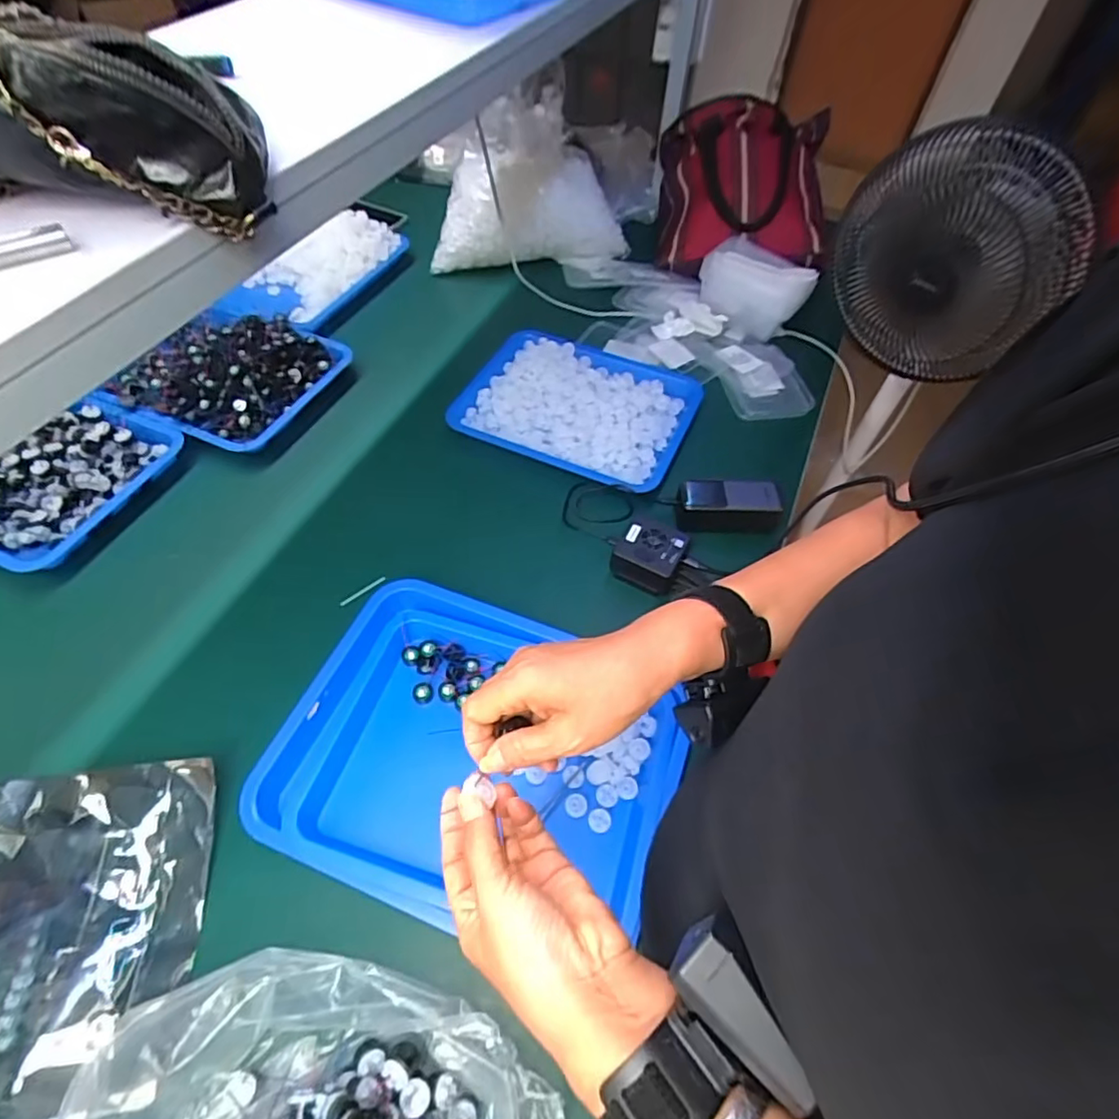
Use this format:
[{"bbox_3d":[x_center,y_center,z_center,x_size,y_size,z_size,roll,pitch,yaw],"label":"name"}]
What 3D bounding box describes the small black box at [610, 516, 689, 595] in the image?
[{"bbox_3d":[0.110,-0.009,0.731,0.078,0.043,0.070,22,57,12],"label":"small black box"}]

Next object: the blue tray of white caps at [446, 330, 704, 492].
[{"bbox_3d":[0.025,-0.233,0.874,0.329,0.033,0.235,20,57,11],"label":"blue tray of white caps"}]

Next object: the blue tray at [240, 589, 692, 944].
[{"bbox_3d":[-0.086,0.186,0.594,0.383,0.057,0.297,19,57,10],"label":"blue tray"}]

